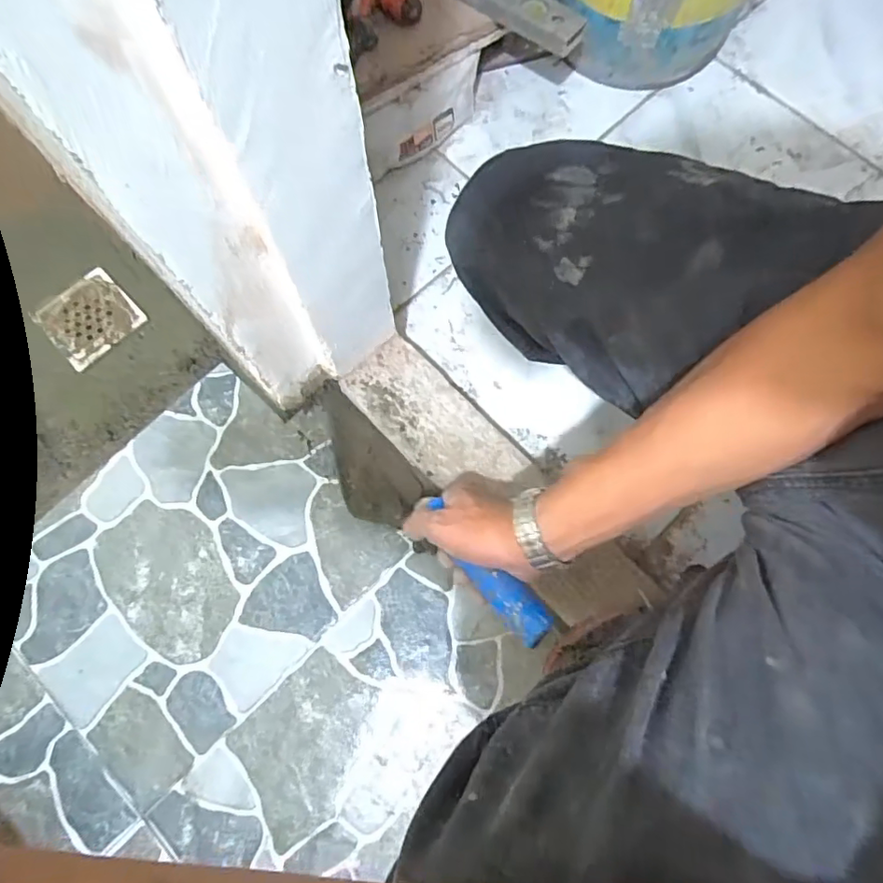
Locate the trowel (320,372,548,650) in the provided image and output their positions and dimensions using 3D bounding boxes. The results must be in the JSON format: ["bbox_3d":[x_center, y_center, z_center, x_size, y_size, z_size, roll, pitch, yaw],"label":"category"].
[{"bbox_3d":[-0.030,0.066,0.528,0.074,0.069,0.336,-41,52,-11],"label":"trowel"}]

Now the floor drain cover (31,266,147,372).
[{"bbox_3d":[-0.427,-0.152,0.674,0.100,0.006,0.103,-42,79,-11],"label":"floor drain cover"}]

